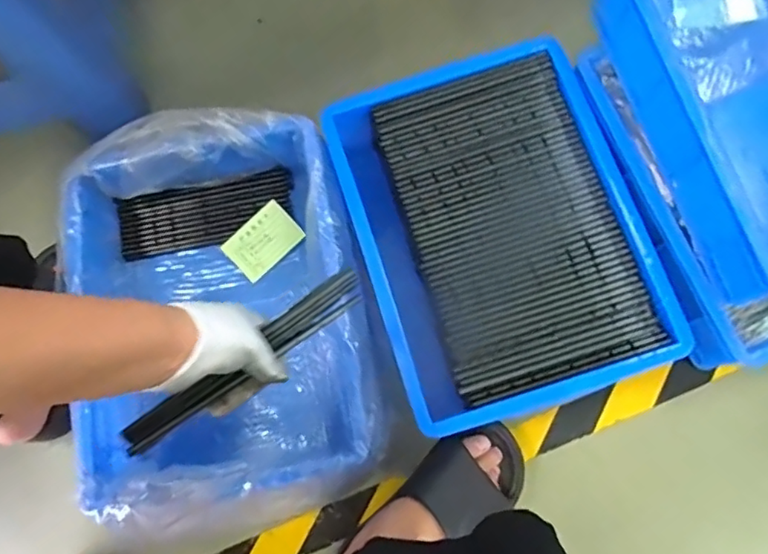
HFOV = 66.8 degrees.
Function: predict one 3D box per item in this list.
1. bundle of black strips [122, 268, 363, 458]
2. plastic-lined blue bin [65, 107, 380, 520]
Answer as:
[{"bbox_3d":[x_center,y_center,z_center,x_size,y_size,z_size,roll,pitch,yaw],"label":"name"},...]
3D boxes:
[{"bbox_3d":[-0.112,0.069,0.485,0.221,0.037,0.024,-36,79,-14],"label":"bundle of black strips"},{"bbox_3d":[-0.186,0.043,0.682,0.324,0.111,0.467,-12,76,0],"label":"plastic-lined blue bin"}]

